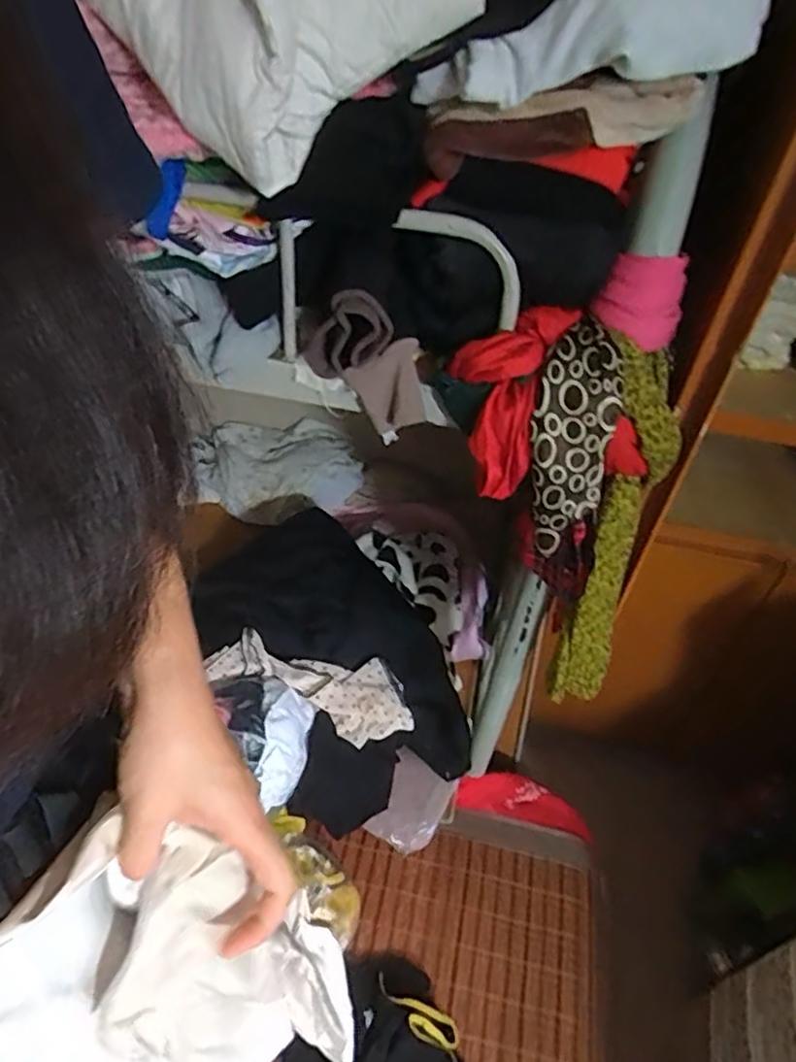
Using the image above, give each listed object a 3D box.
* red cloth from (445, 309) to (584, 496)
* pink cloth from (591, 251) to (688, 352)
[{"bbox_3d":[0.108,-0.138,0.671,0.118,0.205,0.048,10,13,4],"label":"red cloth"},{"bbox_3d":[0.242,-0.235,0.630,0.085,0.080,0.051,21,44,15],"label":"pink cloth"}]

